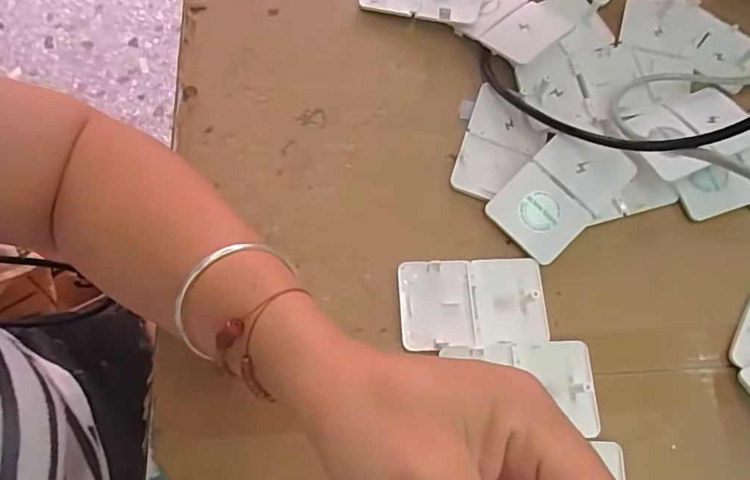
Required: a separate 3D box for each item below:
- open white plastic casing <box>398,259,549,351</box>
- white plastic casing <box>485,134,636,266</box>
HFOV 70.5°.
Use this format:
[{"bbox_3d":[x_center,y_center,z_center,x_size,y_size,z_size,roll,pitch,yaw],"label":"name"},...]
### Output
[{"bbox_3d":[0.057,0.037,0.313,0.084,0.017,0.050,-3,69,-3],"label":"open white plastic casing"},{"bbox_3d":[0.115,-0.029,0.329,0.053,0.009,0.083,44,87,6],"label":"white plastic casing"}]

